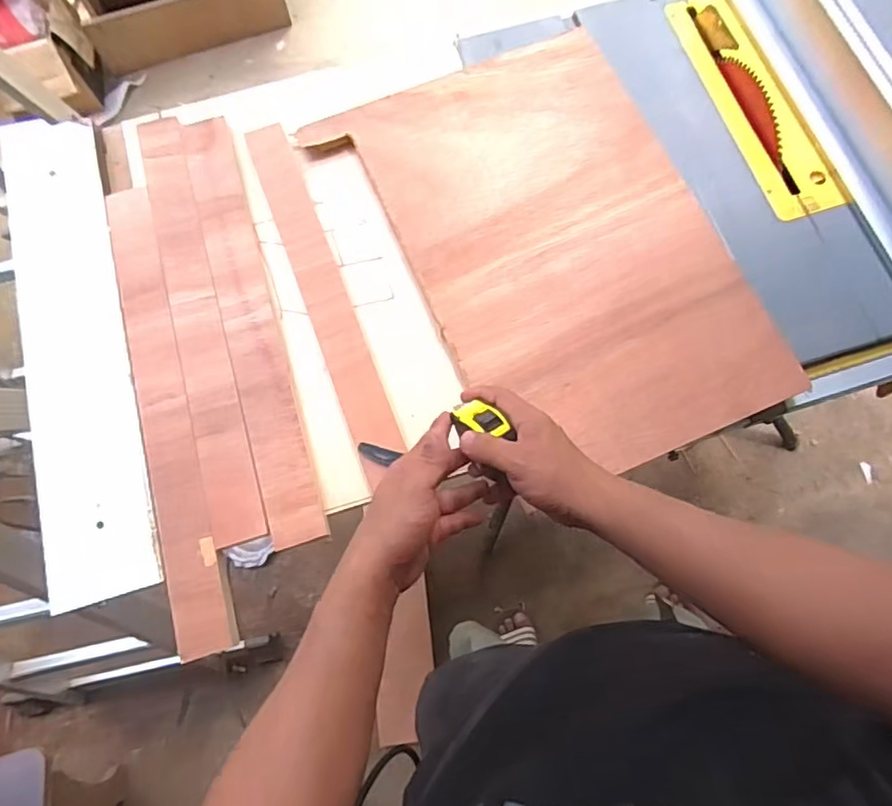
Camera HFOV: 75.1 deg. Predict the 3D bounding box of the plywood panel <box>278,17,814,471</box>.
[{"bbox_3d":[0.124,-0.187,0.657,0.324,0.020,0.527,-23,74,-5],"label":"plywood panel"}]

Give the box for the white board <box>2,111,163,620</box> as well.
[{"bbox_3d":[-0.416,-0.080,0.645,0.109,0.011,0.583,-16,73,-3],"label":"white board"}]

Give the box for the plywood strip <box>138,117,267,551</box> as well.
[{"bbox_3d":[-0.282,-0.108,0.650,0.052,0.006,0.529,-16,73,-3],"label":"plywood strip"}]

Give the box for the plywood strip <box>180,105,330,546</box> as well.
[{"bbox_3d":[-0.223,-0.103,0.652,0.059,0.008,0.528,-15,74,-8],"label":"plywood strip"}]

